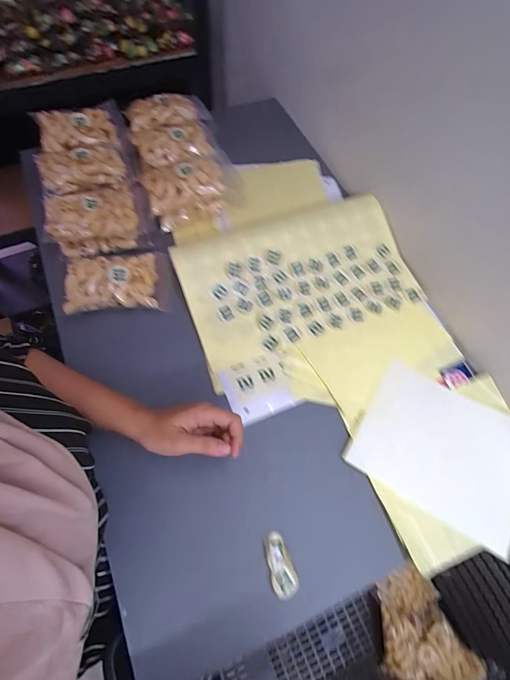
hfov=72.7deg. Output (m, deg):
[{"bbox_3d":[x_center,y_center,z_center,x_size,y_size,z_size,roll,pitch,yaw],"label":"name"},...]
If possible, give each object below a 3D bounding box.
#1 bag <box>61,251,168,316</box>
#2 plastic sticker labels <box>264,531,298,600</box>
[{"bbox_3d":[-0.187,-0.084,0.471,0.130,0.031,0.093,-7,66,-6],"label":"bag"},{"bbox_3d":[0.025,0.231,0.355,0.026,0.005,0.058,-20,68,-11],"label":"plastic sticker labels"}]

